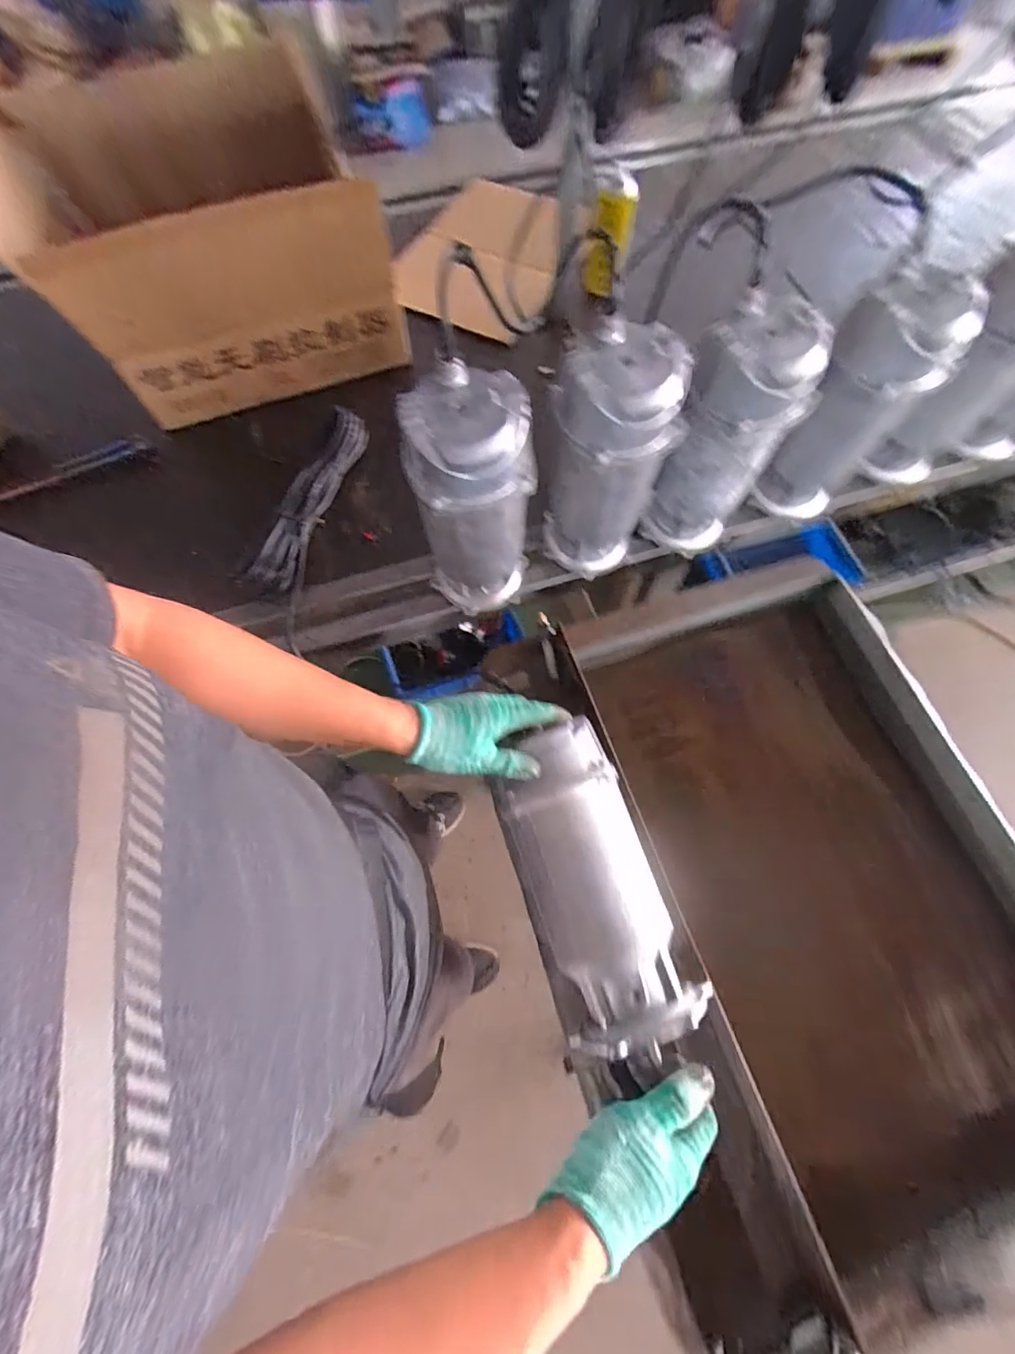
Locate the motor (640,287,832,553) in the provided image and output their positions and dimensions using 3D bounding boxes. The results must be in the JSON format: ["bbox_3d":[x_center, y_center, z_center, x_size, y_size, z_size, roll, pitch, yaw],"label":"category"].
[{"bbox_3d":[0.271,-0.287,0.632,0.120,0.292,0.107,38,73,15],"label":"motor"}]

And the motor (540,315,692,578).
[{"bbox_3d":[0.118,-0.248,0.614,0.133,0.300,0.117,10,68,5],"label":"motor"}]

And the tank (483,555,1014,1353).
[{"bbox_3d":[0.339,0.257,0.672,0.565,0.243,0.736,-13,68,-5],"label":"tank"}]

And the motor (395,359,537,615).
[{"bbox_3d":[-0.039,-0.193,0.598,0.129,0.294,0.104,-4,68,-1],"label":"motor"}]

